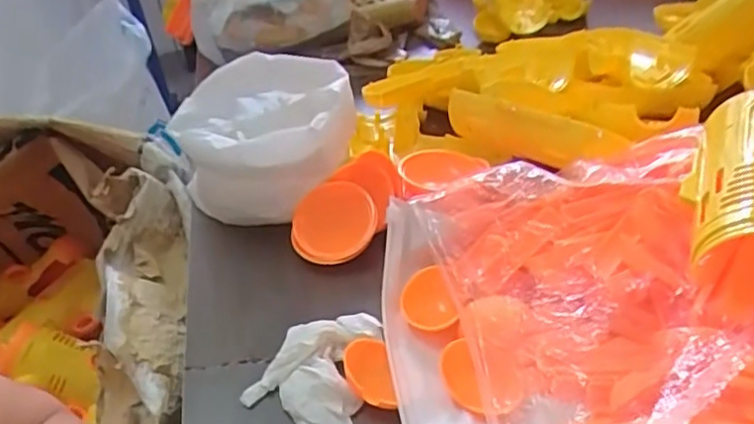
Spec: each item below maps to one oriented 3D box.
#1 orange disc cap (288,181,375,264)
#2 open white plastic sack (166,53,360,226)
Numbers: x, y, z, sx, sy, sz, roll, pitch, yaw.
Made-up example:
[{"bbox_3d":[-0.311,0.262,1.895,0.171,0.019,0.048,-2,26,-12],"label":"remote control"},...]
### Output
[{"bbox_3d":[-0.028,0.007,0.410,0.057,0.010,0.050,-42,69,-14],"label":"orange disc cap"},{"bbox_3d":[-0.072,-0.051,0.451,0.117,0.088,0.105,3,38,12],"label":"open white plastic sack"}]

